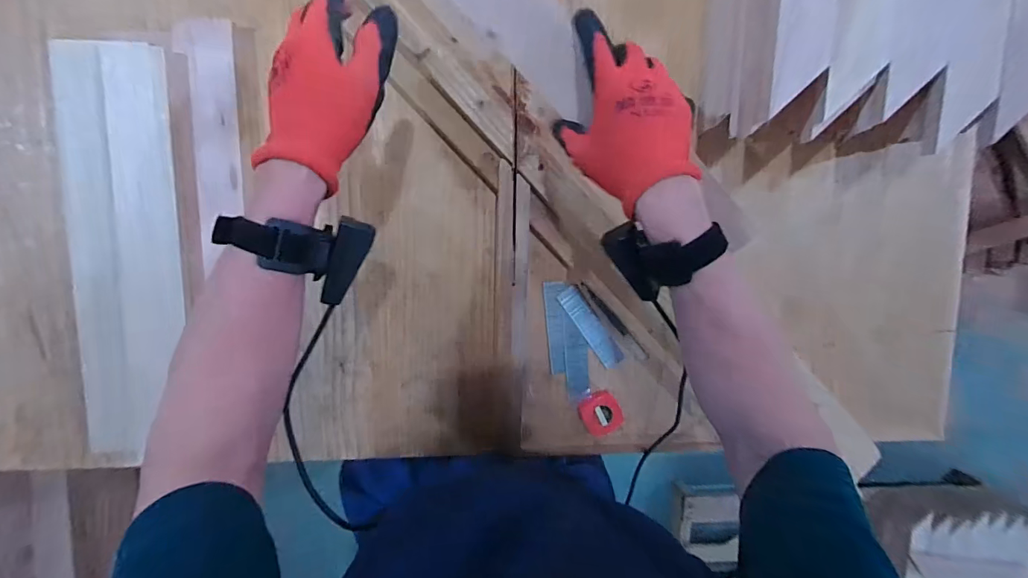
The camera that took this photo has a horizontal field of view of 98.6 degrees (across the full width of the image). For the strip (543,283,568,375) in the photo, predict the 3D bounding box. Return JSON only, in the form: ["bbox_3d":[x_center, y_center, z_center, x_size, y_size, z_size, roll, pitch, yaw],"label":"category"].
[{"bbox_3d":[0.054,0.048,0.547,0.025,0.004,0.114,-6,96,-4],"label":"strip"}]

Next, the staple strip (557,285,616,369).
[{"bbox_3d":[0.094,0.047,0.549,0.029,0.004,0.111,-33,97,-1],"label":"staple strip"}]

